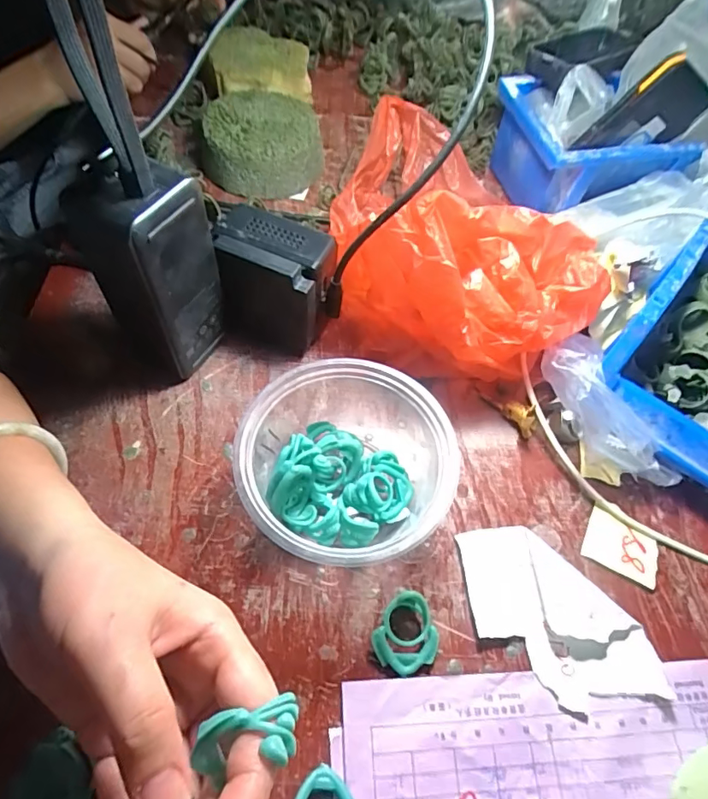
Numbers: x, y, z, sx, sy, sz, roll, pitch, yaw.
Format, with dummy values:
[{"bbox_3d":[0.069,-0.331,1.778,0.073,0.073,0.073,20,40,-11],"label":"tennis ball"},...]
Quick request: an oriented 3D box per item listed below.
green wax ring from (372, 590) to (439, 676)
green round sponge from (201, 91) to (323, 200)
[{"bbox_3d":[0.026,0.123,0.260,0.033,0.021,0.034,2,57,-3],"label":"green wax ring"},{"bbox_3d":[-0.081,-0.226,0.439,0.101,0.048,0.086,-11,59,-11],"label":"green round sponge"}]

